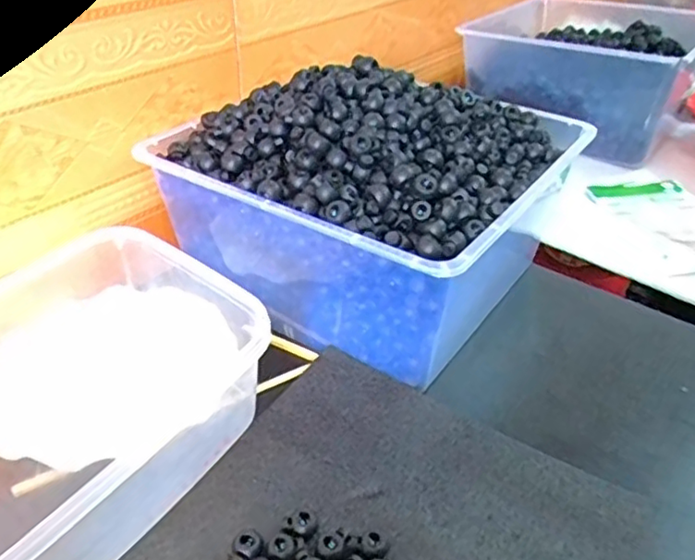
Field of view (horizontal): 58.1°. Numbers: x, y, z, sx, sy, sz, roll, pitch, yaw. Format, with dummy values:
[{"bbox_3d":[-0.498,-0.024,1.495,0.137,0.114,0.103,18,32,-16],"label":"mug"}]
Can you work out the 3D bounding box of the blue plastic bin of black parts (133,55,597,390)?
[{"bbox_3d":[0.024,-0.090,0.562,0.291,0.172,0.294,23,41,26],"label":"blue plastic bin of black parts"}]

